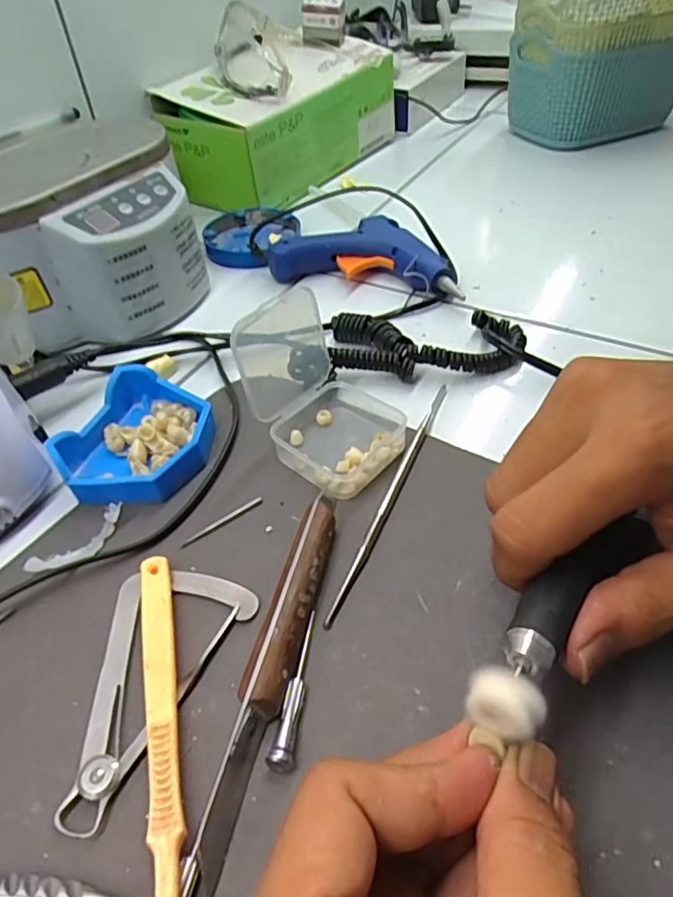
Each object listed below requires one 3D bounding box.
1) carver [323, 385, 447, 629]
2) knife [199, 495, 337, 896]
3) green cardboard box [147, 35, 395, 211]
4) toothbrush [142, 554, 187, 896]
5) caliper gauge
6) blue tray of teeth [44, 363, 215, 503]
[{"bbox_3d":[0.029,0.018,0.283,0.006,0.006,0.155,16,49,18],"label":"carver"},{"bbox_3d":[-0.021,0.074,0.225,0.016,0.015,0.150,8,47,11],"label":"knife"},{"bbox_3d":[-0.046,-0.314,0.552,0.116,0.090,0.221,26,53,25],"label":"green cardboard box"},{"bbox_3d":[-0.055,0.109,0.188,0.013,0.019,0.183,-12,46,-8],"label":"toothbrush"},{"bbox_3d":[-0.080,0.084,0.226,0.055,0.005,0.098,21,51,22],"label":"caliper gauge"},{"bbox_3d":[-0.101,-0.008,0.304,0.069,0.023,0.076,3,46,7],"label":"blue tray of teeth"}]

